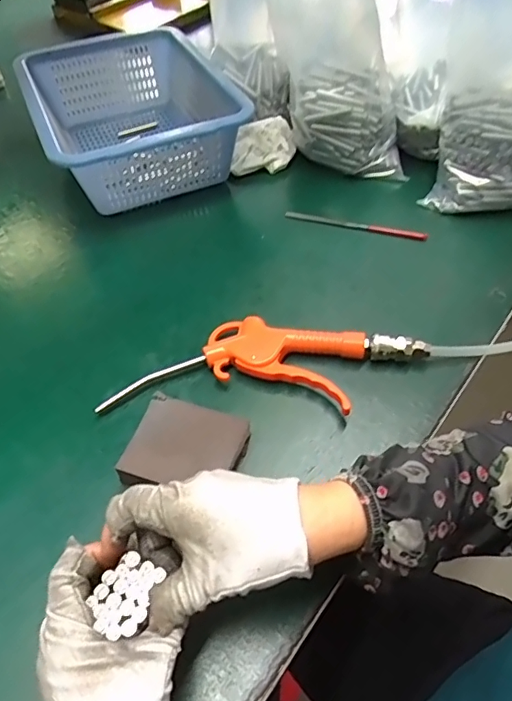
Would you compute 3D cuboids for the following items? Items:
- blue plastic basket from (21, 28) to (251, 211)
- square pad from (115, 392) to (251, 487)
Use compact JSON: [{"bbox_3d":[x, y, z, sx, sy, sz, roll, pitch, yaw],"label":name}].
[{"bbox_3d":[-0.158,-0.292,0.628,0.218,0.102,0.290,-21,54,-14],"label":"blue plastic basket"},{"bbox_3d":[-0.053,0.078,0.377,0.080,0.027,0.070,15,54,13],"label":"square pad"}]

